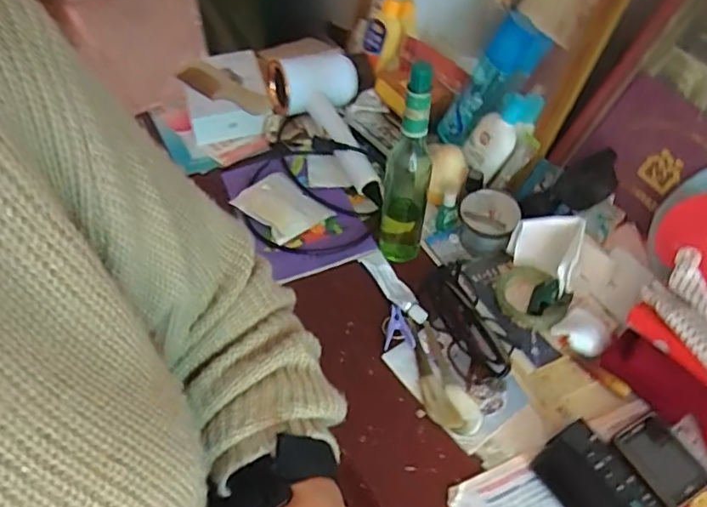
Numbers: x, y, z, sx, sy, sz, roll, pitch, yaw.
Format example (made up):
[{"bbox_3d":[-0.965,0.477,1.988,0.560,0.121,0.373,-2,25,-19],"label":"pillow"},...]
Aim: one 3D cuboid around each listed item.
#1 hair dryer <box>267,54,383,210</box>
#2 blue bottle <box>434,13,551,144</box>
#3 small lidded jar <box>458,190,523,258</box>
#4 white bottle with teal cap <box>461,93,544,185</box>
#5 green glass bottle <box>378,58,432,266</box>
[{"bbox_3d":[-0.042,-0.184,0.758,0.142,0.087,0.214,-1,49,-2],"label":"hair dryer"},{"bbox_3d":[0.158,-0.200,0.694,0.058,0.176,0.052,26,48,-11],"label":"blue bottle"},{"bbox_3d":[0.148,-0.032,0.645,0.062,0.060,0.054,17,51,13],"label":"small lidded jar"},{"bbox_3d":[0.177,-0.141,0.686,0.033,0.113,0.047,12,37,-40],"label":"white bottle with teal cap"},{"bbox_3d":[0.057,-0.096,0.596,0.047,0.225,0.059,5,49,3],"label":"green glass bottle"}]

